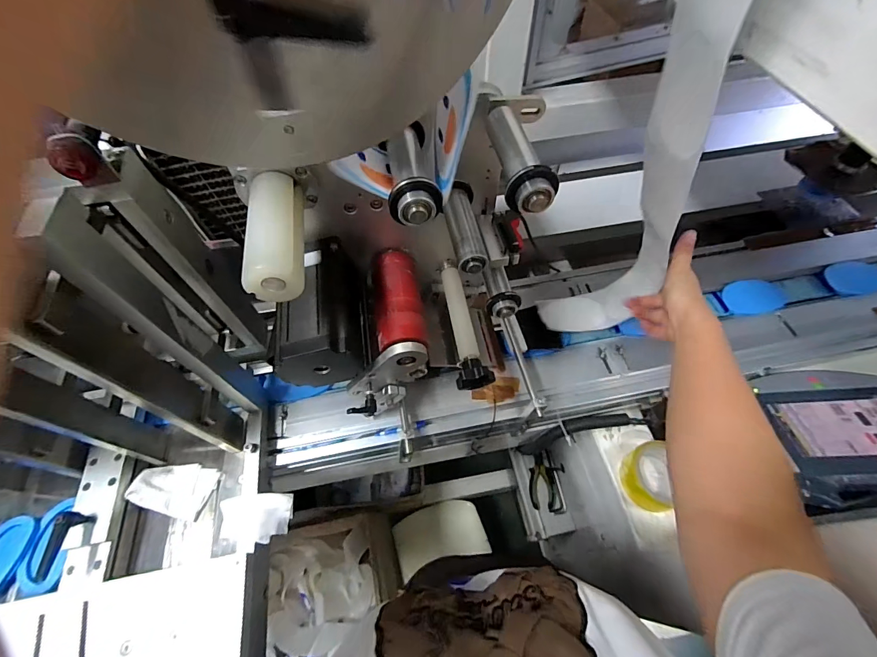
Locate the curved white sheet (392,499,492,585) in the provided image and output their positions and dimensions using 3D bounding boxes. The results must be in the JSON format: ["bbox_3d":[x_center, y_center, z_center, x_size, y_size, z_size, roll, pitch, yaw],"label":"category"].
[{"bbox_3d":[0.002,0.600,1.117,0.250,0.034,0.156,-15,59,-8],"label":"curved white sheet"}]

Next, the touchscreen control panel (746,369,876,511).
[{"bbox_3d":[0.575,0.159,0.550,0.206,0.082,0.212,-3,45,10],"label":"touchscreen control panel"}]

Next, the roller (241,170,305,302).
[{"bbox_3d":[-0.150,-0.088,0.356,0.050,0.042,0.126,-8,58,-3],"label":"roller"}]

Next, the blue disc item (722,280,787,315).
[{"bbox_3d":[0.560,-0.056,0.685,0.114,0.014,0.064,-8,58,-3],"label":"blue disc item"}]

